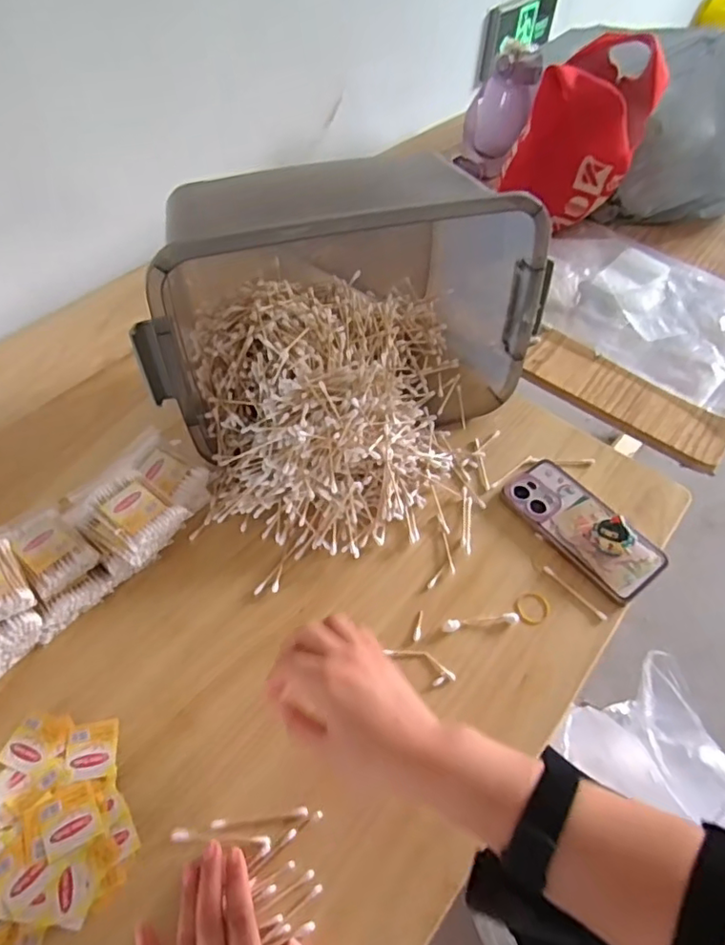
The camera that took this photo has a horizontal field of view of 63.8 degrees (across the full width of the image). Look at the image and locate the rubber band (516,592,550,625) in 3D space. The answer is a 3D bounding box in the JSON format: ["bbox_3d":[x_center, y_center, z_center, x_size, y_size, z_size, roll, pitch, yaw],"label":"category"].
[{"bbox_3d":[0.161,0.128,0.549,0.031,0.004,0.039,18,43,14],"label":"rubber band"}]

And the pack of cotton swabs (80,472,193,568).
[{"bbox_3d":[-0.209,0.042,0.536,0.074,0.031,0.064,31,57,21],"label":"pack of cotton swabs"}]

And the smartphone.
[{"bbox_3d":[0.224,0.050,0.592,0.077,0.018,0.162,-33,60,-19],"label":"smartphone"}]

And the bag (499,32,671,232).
[{"bbox_3d":[0.345,-0.529,0.918,0.172,0.225,0.243,24,55,16],"label":"bag"}]

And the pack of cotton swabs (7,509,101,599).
[{"bbox_3d":[-0.284,0.067,0.526,0.055,0.015,0.083,-37,62,-27],"label":"pack of cotton swabs"}]

